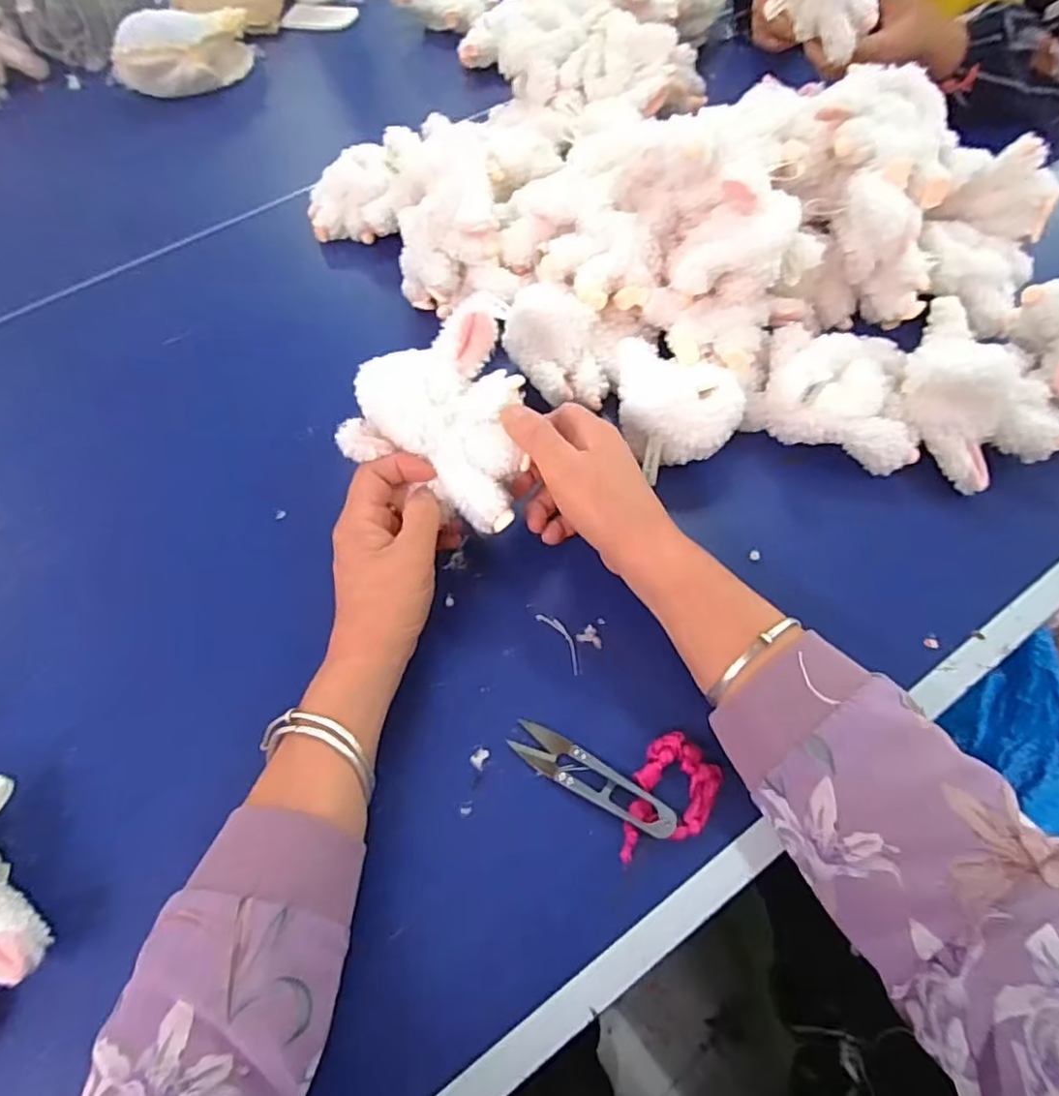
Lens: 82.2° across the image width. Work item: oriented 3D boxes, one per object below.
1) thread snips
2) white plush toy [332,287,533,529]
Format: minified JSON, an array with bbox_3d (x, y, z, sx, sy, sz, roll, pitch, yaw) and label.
[{"bbox_3d":[0.036,0.133,0.352,0.102,0.008,0.023,25,66,16],"label":"thread snips"},{"bbox_3d":[-0.054,-0.074,0.375,0.113,0.070,0.116,-22,62,-8],"label":"white plush toy"}]

